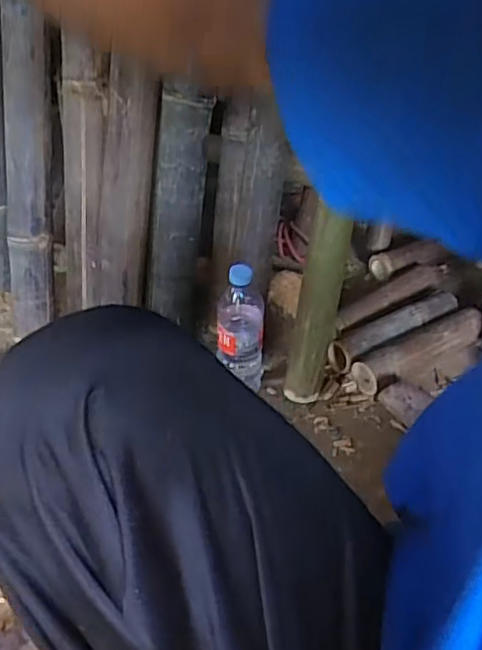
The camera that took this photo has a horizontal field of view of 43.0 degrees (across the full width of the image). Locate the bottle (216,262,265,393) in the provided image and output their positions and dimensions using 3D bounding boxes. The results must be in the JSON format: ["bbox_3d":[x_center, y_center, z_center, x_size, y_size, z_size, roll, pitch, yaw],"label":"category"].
[{"bbox_3d":[-0.001,0.014,0.925,0.072,0.230,0.055,1,39,1],"label":"bottle"}]

